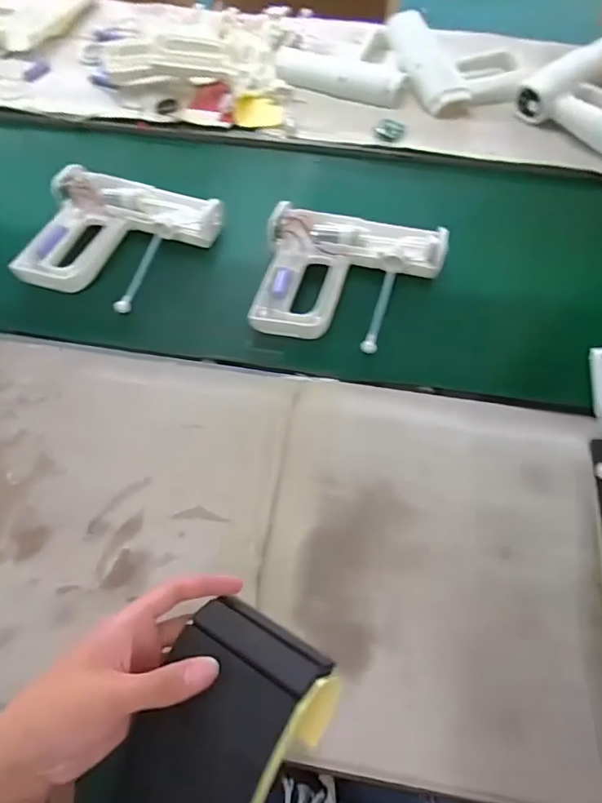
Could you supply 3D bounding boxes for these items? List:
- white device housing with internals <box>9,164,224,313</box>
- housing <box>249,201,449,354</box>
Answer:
[{"bbox_3d":[-0.225,-0.203,0.646,0.212,0.056,0.181,14,62,9],"label":"white device housing with internals"},{"bbox_3d":[0.060,-0.147,0.618,0.212,0.060,0.183,10,61,7],"label":"housing"}]

